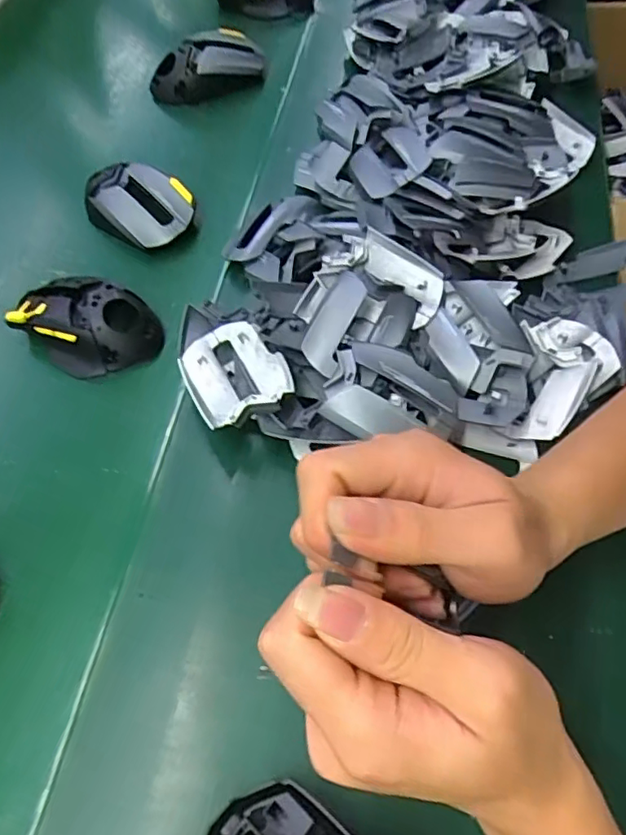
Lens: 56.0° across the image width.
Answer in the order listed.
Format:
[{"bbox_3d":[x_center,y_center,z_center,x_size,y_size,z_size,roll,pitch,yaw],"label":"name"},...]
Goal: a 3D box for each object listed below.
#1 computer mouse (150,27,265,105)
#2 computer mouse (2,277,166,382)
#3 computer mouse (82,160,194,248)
[{"bbox_3d":[-0.110,-0.362,0.606,0.115,0.036,0.071,-22,60,-12],"label":"computer mouse"},{"bbox_3d":[-0.170,-0.071,0.437,0.112,0.035,0.075,13,61,11],"label":"computer mouse"},{"bbox_3d":[-0.148,-0.180,0.500,0.099,0.041,0.066,37,69,22],"label":"computer mouse"}]

